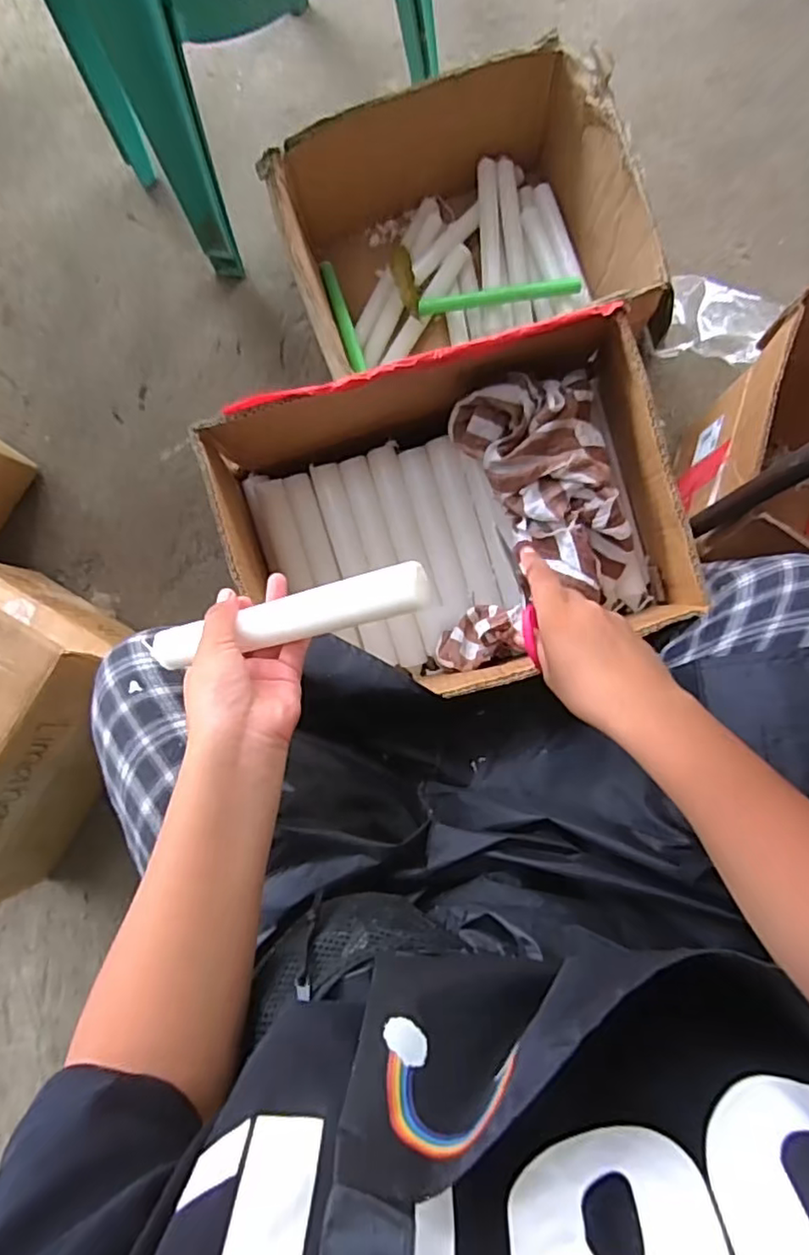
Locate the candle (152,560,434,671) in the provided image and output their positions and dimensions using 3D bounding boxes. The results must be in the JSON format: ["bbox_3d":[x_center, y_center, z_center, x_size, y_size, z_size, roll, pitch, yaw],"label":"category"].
[{"bbox_3d":[-0.085,-0.004,0.416,0.210,0.022,0.031,-13,84,21],"label":"candle"}]

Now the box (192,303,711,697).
[{"bbox_3d":[0.039,-0.089,0.559,0.358,0.163,0.250,-19,84,3],"label":"box"}]

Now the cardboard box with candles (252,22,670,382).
[{"bbox_3d":[0.089,-0.537,0.934,0.467,0.207,0.407,-19,84,3],"label":"cardboard box with candles"}]

